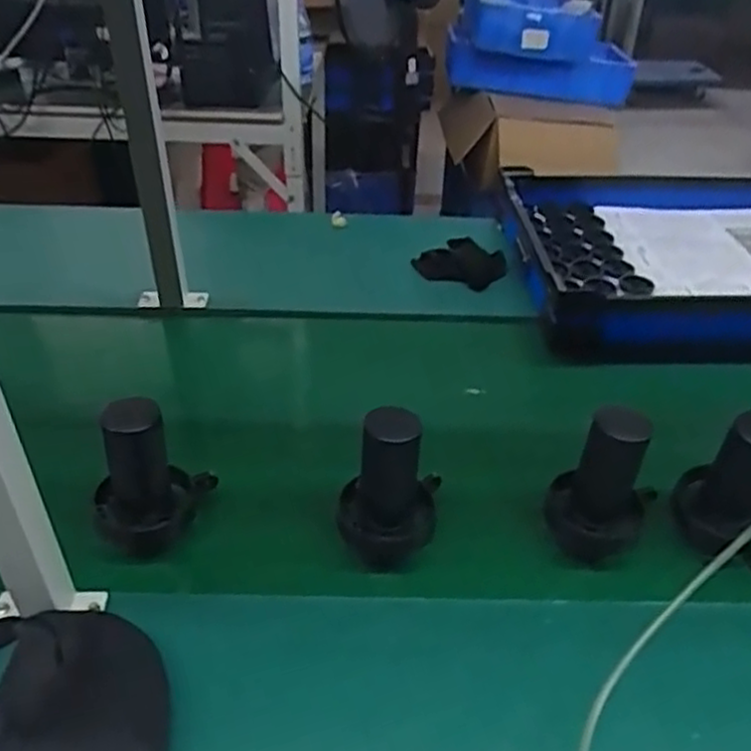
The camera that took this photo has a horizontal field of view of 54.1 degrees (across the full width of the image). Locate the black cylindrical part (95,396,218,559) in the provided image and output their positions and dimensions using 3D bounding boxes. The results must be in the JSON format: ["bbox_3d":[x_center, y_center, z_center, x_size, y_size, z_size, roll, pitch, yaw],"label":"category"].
[{"bbox_3d":[-0.221,0.094,0.723,0.111,0.154,0.084,-12,40,-17],"label":"black cylindrical part"}]

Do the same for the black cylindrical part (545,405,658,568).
[{"bbox_3d":[0.234,0.101,0.743,0.100,0.163,0.087,15,40,17],"label":"black cylindrical part"}]

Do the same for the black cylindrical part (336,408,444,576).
[{"bbox_3d":[0.013,0.105,0.722,0.095,0.168,0.095,4,38,3],"label":"black cylindrical part"}]

